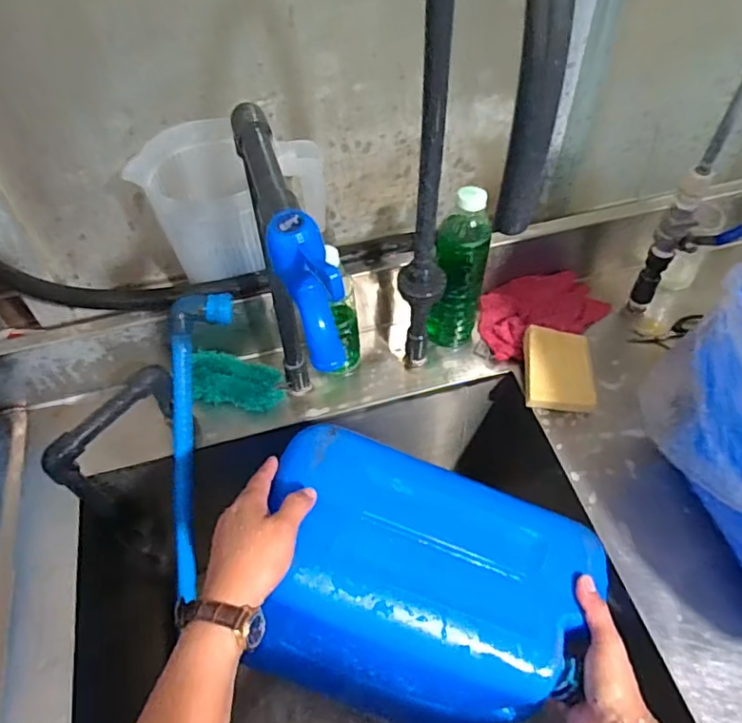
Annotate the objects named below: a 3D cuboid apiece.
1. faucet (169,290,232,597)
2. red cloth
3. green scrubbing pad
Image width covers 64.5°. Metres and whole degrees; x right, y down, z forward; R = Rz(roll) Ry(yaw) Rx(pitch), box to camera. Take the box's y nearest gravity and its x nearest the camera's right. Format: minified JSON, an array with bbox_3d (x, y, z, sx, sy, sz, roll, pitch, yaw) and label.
[{"bbox_3d":[-0.197,0.095,0.658,0.060,0.033,0.337,5,94,6],"label":"faucet"},{"bbox_3d":[0.223,-0.068,0.766,0.167,0.035,0.104,-18,53,-12],"label":"red cloth"},{"bbox_3d":[-0.160,0.027,0.702,0.107,0.016,0.058,12,94,3],"label":"green scrubbing pad"}]

